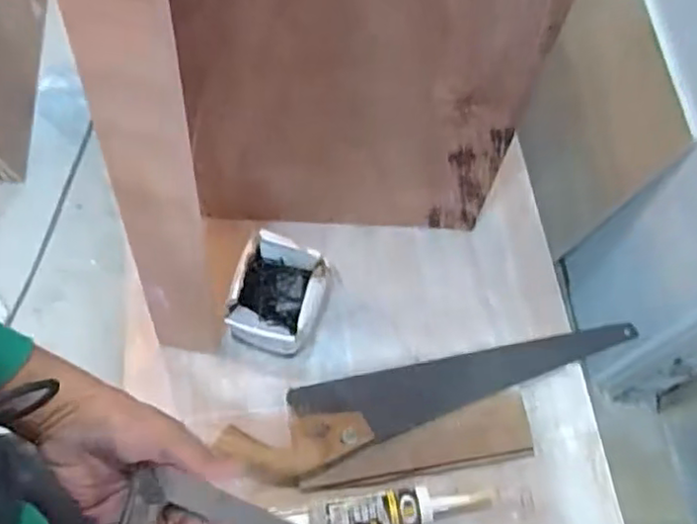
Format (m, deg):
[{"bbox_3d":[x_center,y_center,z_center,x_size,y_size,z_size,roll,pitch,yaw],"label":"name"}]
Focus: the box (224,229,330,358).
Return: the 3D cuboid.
[{"bbox_3d":[-0.092,0.045,0.850,0.117,0.089,0.136,19,67,6],"label":"box"}]

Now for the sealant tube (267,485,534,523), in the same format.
[{"bbox_3d":[0.050,0.296,0.765,0.338,0.049,0.061,-8,67,-5],"label":"sealant tube"}]

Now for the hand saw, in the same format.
[{"bbox_3d":[0.105,0.152,0.839,0.544,0.033,0.104,-20,68,-11],"label":"hand saw"}]

